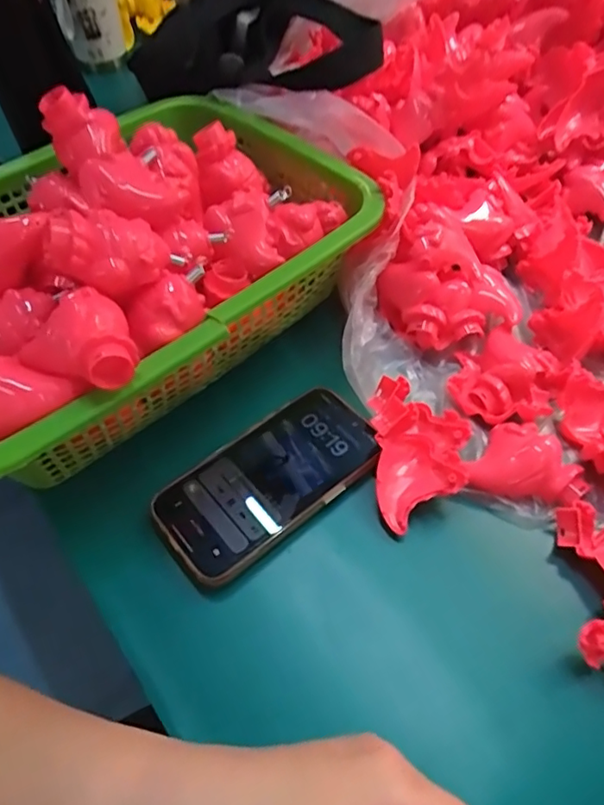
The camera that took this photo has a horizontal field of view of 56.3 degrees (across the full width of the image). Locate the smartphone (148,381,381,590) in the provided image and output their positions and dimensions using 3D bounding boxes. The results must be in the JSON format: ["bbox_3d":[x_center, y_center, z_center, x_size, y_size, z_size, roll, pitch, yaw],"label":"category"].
[{"bbox_3d":[-0.021,0.047,0.360,0.144,0.010,0.073,-34,59,-21],"label":"smartphone"}]

